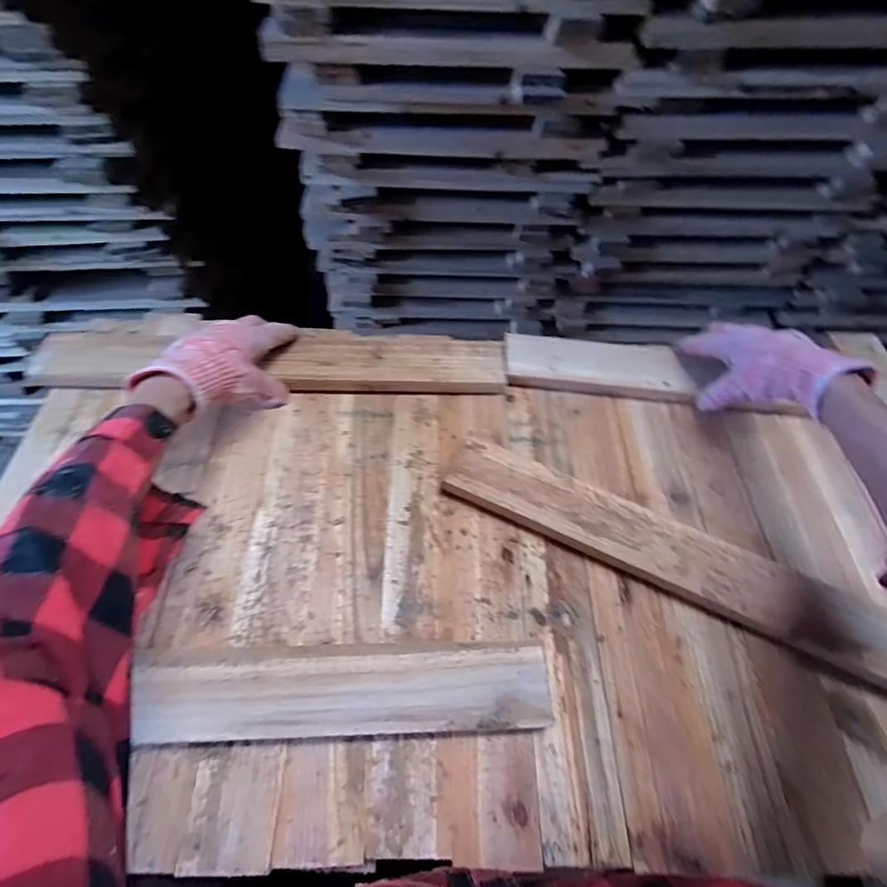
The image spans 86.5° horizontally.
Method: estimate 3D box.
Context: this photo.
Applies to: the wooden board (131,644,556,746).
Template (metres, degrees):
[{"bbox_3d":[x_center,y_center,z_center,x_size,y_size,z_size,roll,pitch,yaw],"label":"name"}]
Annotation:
[{"bbox_3d":[-0.073,0.191,0.359,0.303,0.023,0.056,-1,59,-4],"label":"wooden board"}]

